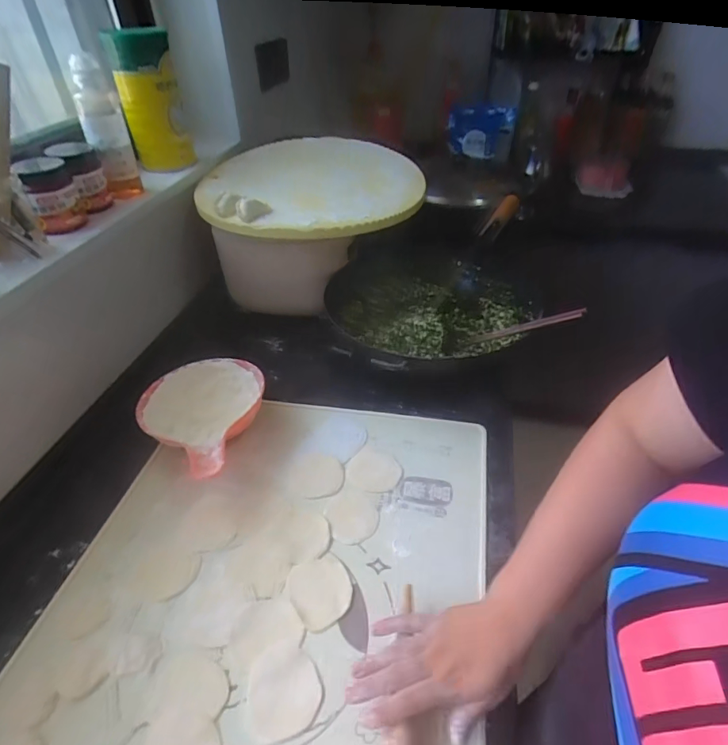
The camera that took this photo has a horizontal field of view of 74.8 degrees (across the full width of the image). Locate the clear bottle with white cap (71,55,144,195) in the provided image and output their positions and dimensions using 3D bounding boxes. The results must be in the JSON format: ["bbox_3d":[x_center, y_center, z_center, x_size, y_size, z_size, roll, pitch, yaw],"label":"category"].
[{"bbox_3d":[-0.397,-0.371,0.736,0.059,0.198,0.047,-19,43,-20],"label":"clear bottle with white cap"}]

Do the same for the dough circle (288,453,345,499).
[{"bbox_3d":[-0.061,0.131,0.613,0.070,0.004,0.066,-2,40,0],"label":"dough circle"}]

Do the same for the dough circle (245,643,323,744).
[{"bbox_3d":[-0.074,0.287,0.430,0.065,0.004,0.070,-1,40,1],"label":"dough circle"}]

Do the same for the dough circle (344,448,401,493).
[{"bbox_3d":[0.011,0.125,0.606,0.071,0.004,0.063,19,45,23],"label":"dough circle"}]

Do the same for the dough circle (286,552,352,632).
[{"bbox_3d":[-0.045,0.226,0.498,0.062,0.004,0.070,-23,45,-23],"label":"dough circle"}]

